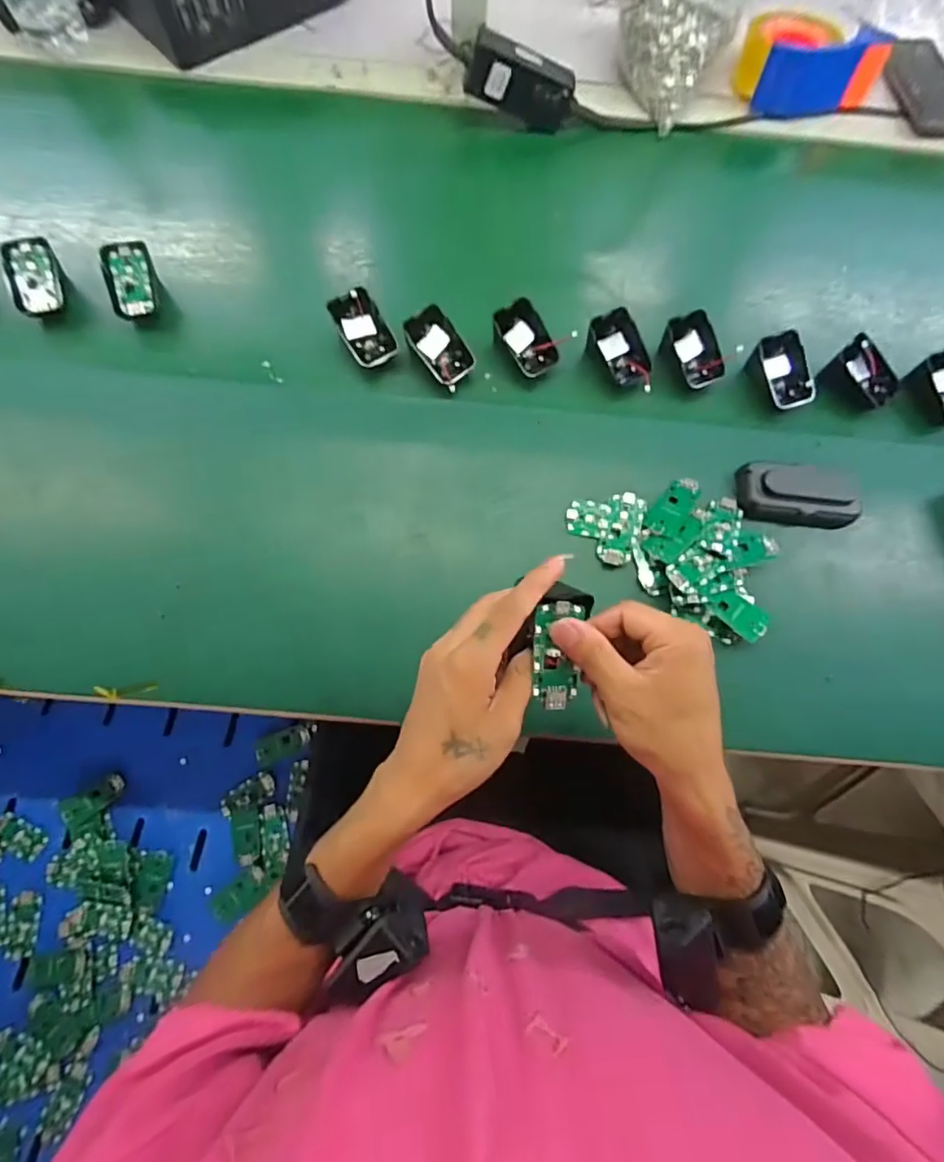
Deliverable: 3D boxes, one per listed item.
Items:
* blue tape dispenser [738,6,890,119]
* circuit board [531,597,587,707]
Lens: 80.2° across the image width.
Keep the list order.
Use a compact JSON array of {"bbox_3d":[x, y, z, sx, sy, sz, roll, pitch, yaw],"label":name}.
[{"bbox_3d":[0.381,-0.594,0.639,0.148,0.055,0.093,2,72,-1],"label":"blue tape dispenser"},{"bbox_3d":[0.053,0.045,0.339,0.030,0.007,0.063,-1,95,-2],"label":"circuit board"}]

